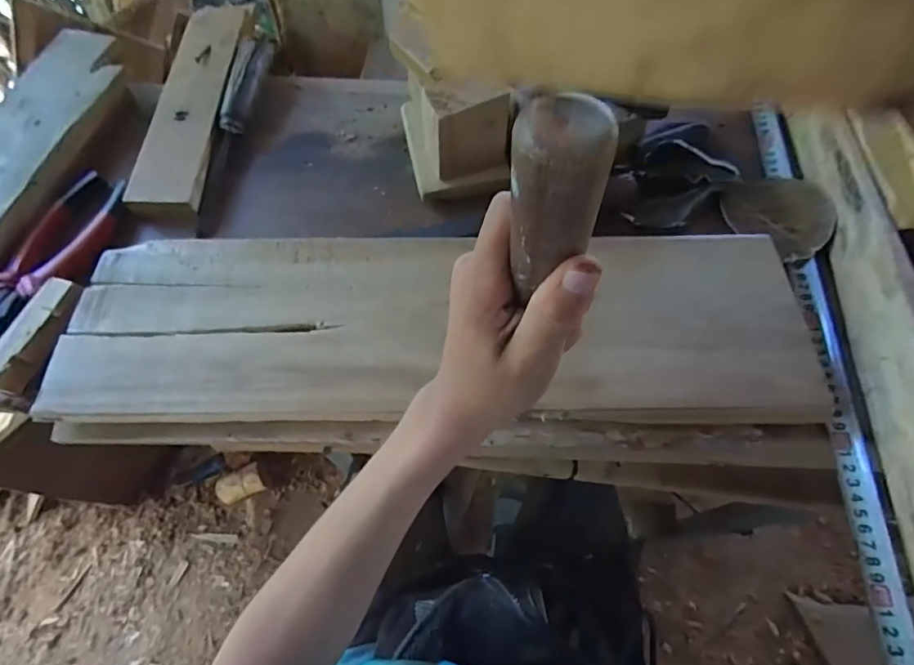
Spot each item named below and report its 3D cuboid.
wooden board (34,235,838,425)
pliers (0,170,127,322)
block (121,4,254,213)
[{"bbox_3d":[-0.013,-0.009,0.379,0.529,0.025,0.149,1,64,-2],"label":"wooden board"},{"bbox_3d":[-0.337,-0.058,0.417,0.055,0.013,0.178,17,65,6],"label":"pliers"},{"bbox_3d":[-0.253,-0.230,0.497,0.060,0.019,0.274,3,64,-1],"label":"block"}]

